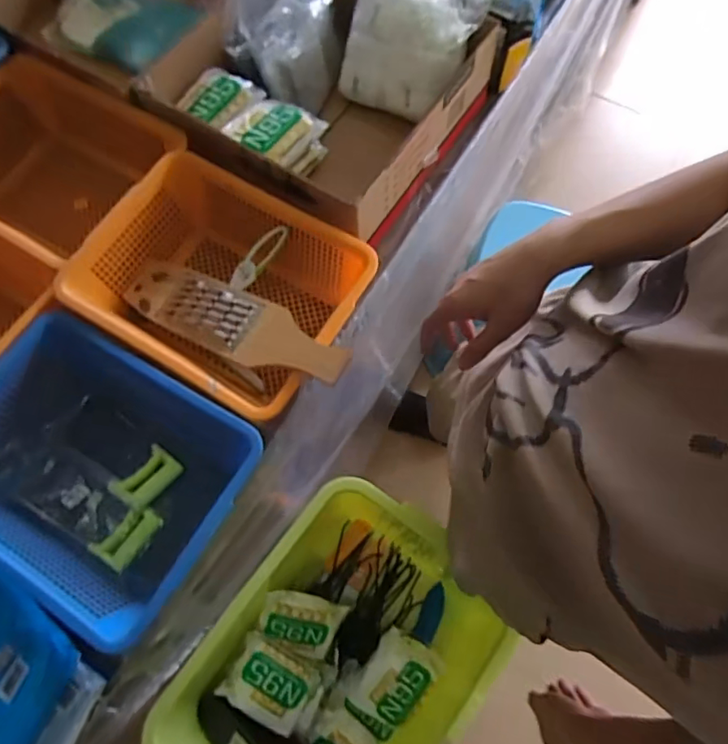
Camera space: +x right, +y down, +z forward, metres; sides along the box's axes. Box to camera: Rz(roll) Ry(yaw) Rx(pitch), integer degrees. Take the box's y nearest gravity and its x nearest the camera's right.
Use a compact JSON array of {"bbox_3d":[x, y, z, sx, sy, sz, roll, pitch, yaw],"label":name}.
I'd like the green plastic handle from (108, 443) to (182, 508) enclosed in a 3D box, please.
[{"bbox_3d":[-0.298,0.147,0.747,0.054,0.023,0.086,44,61,2],"label":"green plastic handle"}]

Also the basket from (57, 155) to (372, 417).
[{"bbox_3d":[-0.202,-0.114,0.804,0.371,0.145,0.290,31,74,11],"label":"basket"}]

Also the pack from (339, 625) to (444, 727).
[{"bbox_3d":[0.048,0.534,0.954,0.126,0.087,0.152,35,74,12],"label":"pack"}]

